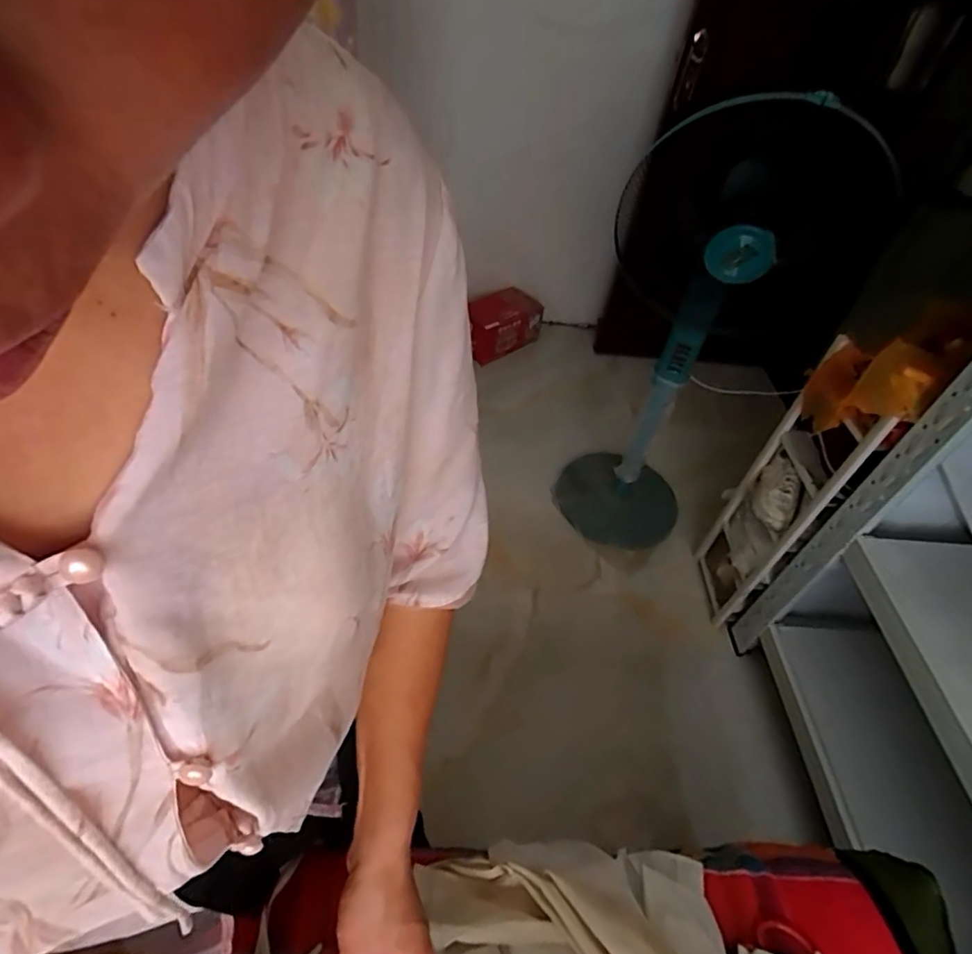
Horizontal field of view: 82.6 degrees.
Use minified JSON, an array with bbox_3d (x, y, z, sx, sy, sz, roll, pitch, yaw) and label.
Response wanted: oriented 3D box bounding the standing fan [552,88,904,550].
[{"bbox_3d":[0.443,-0.300,1.398,0.289,1.079,0.516,6,47,-2],"label":"standing fan"}]

